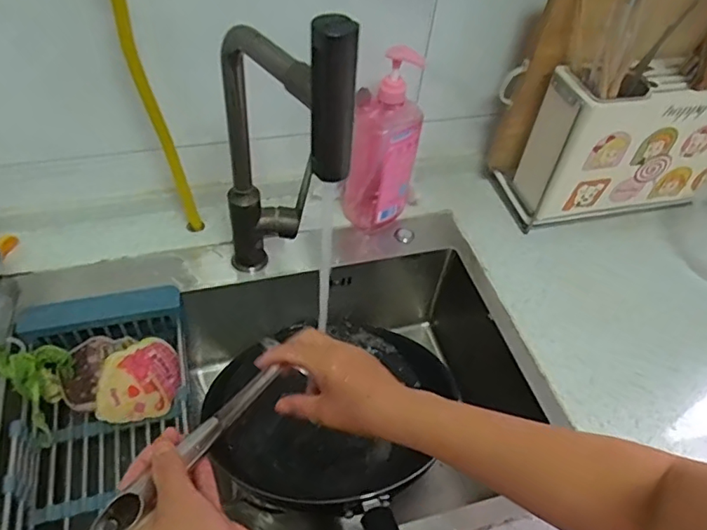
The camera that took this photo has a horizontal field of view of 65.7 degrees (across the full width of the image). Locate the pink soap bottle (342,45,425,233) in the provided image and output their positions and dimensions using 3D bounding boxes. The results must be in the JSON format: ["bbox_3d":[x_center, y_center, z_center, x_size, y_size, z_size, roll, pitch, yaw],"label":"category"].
[{"bbox_3d":[0.042,-0.164,0.756,0.096,0.265,0.065,7,49,0],"label":"pink soap bottle"}]

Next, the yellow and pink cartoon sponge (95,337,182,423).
[{"bbox_3d":[-0.266,0.143,0.689,0.096,0.015,0.096,7,78,-38],"label":"yellow and pink cartoon sponge"}]

